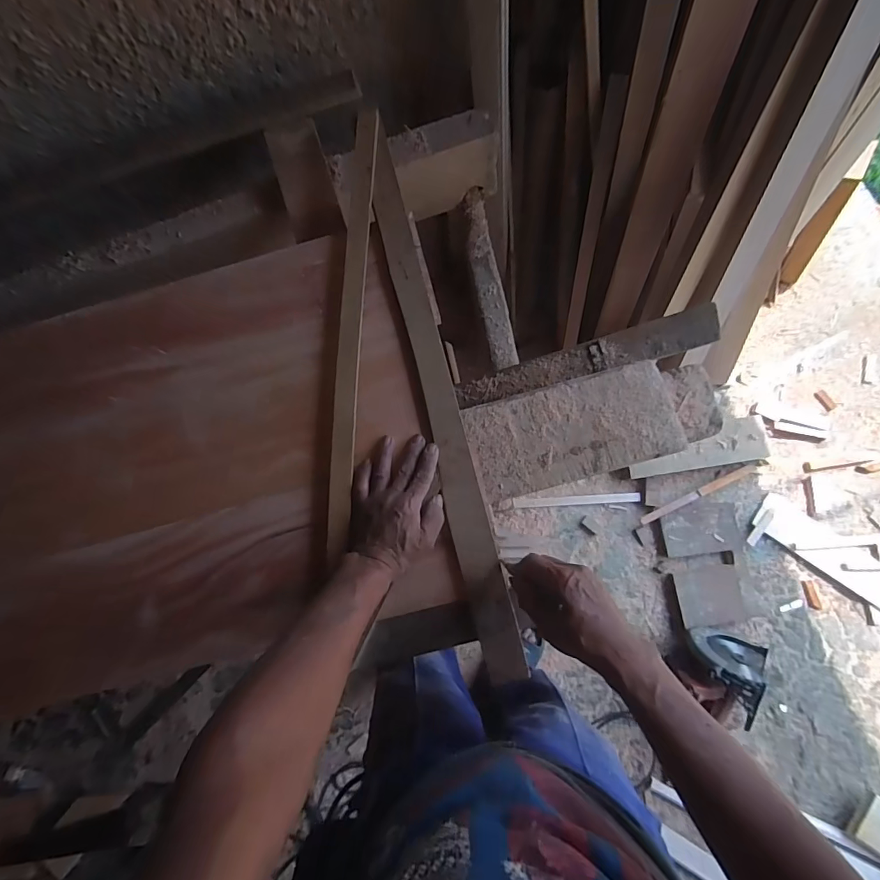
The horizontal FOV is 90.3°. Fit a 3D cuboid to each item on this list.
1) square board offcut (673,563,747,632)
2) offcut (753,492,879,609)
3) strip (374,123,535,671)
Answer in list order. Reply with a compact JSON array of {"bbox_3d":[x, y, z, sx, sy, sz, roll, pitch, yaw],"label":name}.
[{"bbox_3d":[0.730,0.424,1.186,0.168,0.027,0.147,-10,78,3],"label":"square board offcut"},{"bbox_3d":[1.162,0.371,1.170,0.649,0.019,0.122,35,84,11],"label":"offcut"},{"bbox_3d":[0.000,-0.063,0.566,0.048,0.014,0.712,-14,83,-1],"label":"strip"}]

